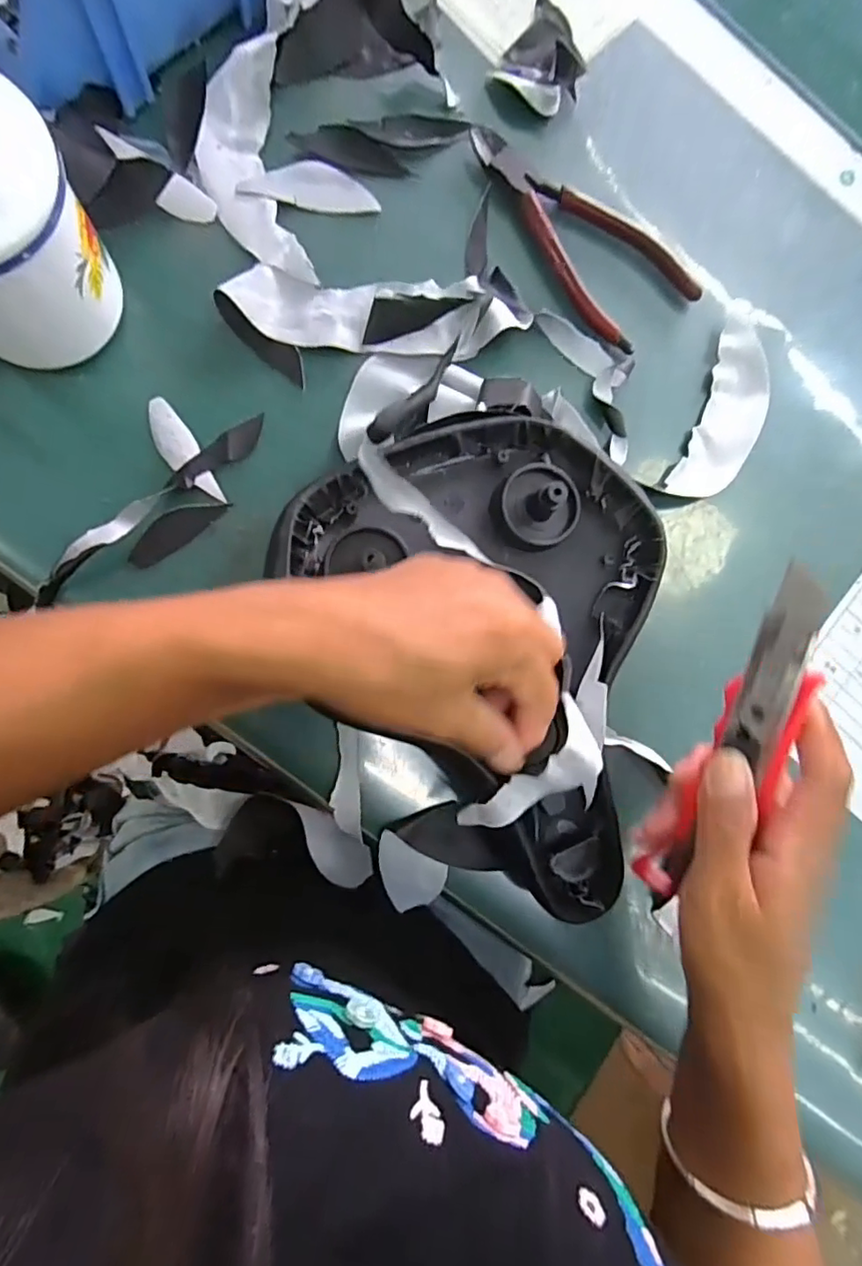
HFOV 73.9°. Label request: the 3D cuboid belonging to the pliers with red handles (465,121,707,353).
[{"bbox_3d":[0.084,-0.236,0.338,0.155,0.008,0.071,41,82,-4],"label":"pliers with red handles"}]

